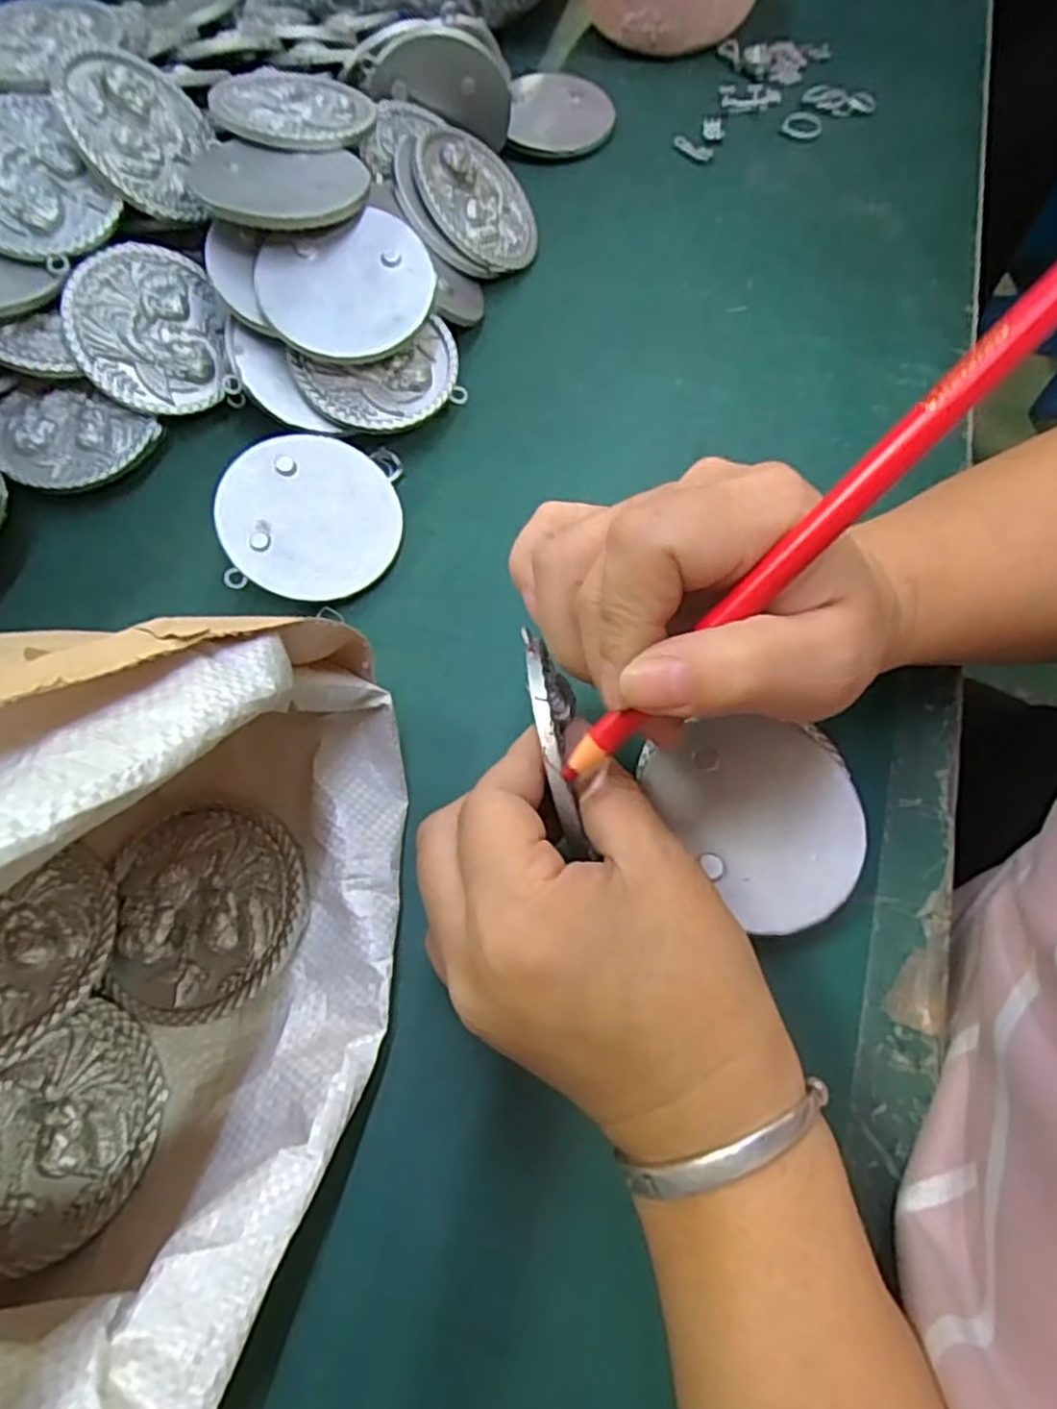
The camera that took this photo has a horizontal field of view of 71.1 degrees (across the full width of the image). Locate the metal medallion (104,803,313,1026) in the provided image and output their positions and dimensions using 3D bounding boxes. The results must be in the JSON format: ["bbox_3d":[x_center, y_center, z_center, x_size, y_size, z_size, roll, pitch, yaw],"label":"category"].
[{"bbox_3d":[-0.108,0.068,0.250,0.064,0.004,0.069,-5,66,-1],"label":"metal medallion"}]

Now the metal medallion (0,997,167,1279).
[{"bbox_3d":[-0.148,0.129,0.218,0.073,0.006,0.062,-16,66,-22],"label":"metal medallion"}]

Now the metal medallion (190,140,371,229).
[{"bbox_3d":[-0.106,-0.222,0.315,0.071,0.006,0.063,1,57,-4],"label":"metal medallion"}]

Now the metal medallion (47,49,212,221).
[{"bbox_3d":[-0.170,-0.251,0.326,0.062,0.008,0.070,-15,92,-42],"label":"metal medallion"}]

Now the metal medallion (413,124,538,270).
[{"bbox_3d":[-0.026,-0.260,0.377,0.076,0.006,0.069,49,57,-18],"label":"metal medallion"}]

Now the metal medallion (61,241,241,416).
[{"bbox_3d":[-0.172,-0.170,0.336,0.064,0.005,0.072,-5,93,-25],"label":"metal medallion"}]

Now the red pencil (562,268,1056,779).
[{"bbox_3d":[0.065,-0.038,0.171,0.164,0.007,0.008,-46,69,20],"label":"red pencil"}]

